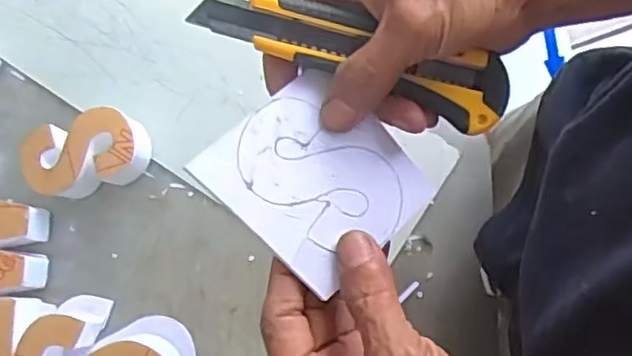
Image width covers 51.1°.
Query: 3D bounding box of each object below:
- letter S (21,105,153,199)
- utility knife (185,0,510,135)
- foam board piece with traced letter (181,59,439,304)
[{"bbox_3d":[-0.174,-0.018,0.502,0.085,0.043,0.051,-17,80,-2],"label":"letter S"},{"bbox_3d":[0.021,-0.061,0.322,0.156,0.012,0.033,17,80,-9],"label":"utility knife"},{"bbox_3d":[0.001,0.000,0.320,0.084,0.007,0.089,-44,92,-19],"label":"foam board piece with traced letter"}]

